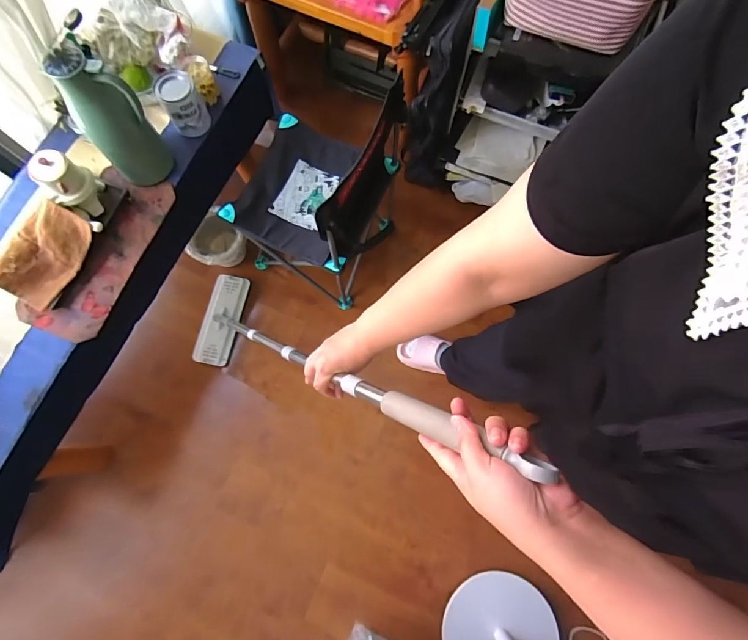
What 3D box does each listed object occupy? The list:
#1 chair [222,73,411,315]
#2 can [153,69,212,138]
[{"bbox_3d":[-0.178,-0.367,1.158,0.399,0.624,0.405,24,77,6],"label":"chair"},{"bbox_3d":[-0.515,-0.583,1.041,0.104,0.131,0.102,-34,78,-8],"label":"can"}]

